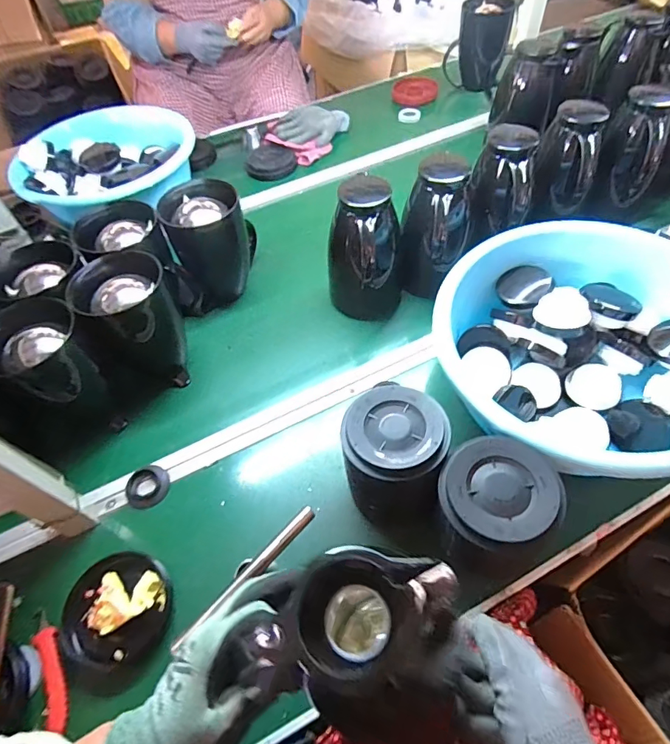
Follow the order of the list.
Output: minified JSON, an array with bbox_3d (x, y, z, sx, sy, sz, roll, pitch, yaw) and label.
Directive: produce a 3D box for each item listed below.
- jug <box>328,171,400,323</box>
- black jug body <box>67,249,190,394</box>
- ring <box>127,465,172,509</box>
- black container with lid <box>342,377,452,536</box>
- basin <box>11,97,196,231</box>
[{"bbox_3d":[0.059,-0.173,0.711,0.113,0.197,0.110,-31,58,-17],"label":"jug"},{"bbox_3d":[-0.287,-0.077,0.666,0.124,0.168,0.145,-17,55,-8],"label":"black jug body"},{"bbox_3d":[-0.252,0.154,0.605,0.057,0.012,0.053,-2,54,3],"label":"ring"},{"bbox_3d":[0.070,0.106,0.549,0.111,0.134,0.120,-2,54,3],"label":"black container with lid"},{"bbox_3d":[-0.441,-0.417,0.880,0.316,0.094,0.316,-2,54,3],"label":"basin"}]

